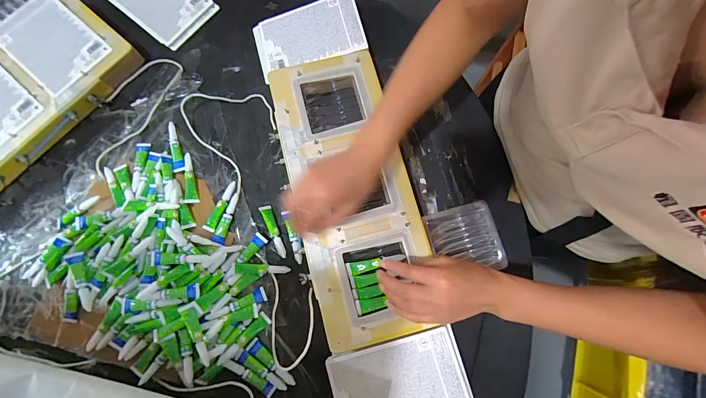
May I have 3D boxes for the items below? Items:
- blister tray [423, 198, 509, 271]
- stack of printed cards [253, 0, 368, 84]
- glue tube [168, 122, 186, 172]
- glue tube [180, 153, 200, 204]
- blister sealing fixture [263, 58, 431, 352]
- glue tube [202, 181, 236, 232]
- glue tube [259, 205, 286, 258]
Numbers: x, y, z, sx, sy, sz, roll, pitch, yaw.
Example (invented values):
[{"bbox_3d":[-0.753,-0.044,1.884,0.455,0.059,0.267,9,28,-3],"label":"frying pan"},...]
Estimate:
[{"bbox_3d":[0.166,0.061,0.471,0.101,0.025,0.098,-16,78,-4],"label":"blister tray"},{"bbox_3d":[-0.076,-0.274,0.533,0.181,0.015,0.112,-14,77,7],"label":"stack of printed cards"},{"bbox_3d":[-0.281,-0.085,0.502,0.017,0.013,0.083,-13,78,-4],"label":"glue tube"},{"bbox_3d":[-0.252,-0.033,0.488,0.021,0.013,0.081,-7,78,-3],"label":"glue tube"},{"bbox_3d":[-0.004,-0.019,0.463,0.176,0.015,0.419,-11,77,-3],"label":"blister sealing fixture"},{"bbox_3d":[-0.199,0.011,0.480,0.020,0.013,0.080,25,78,4],"label":"glue tube"},{"bbox_3d":[-0.119,0.049,0.476,0.016,0.010,0.082,-22,79,-6],"label":"glue tube"}]

